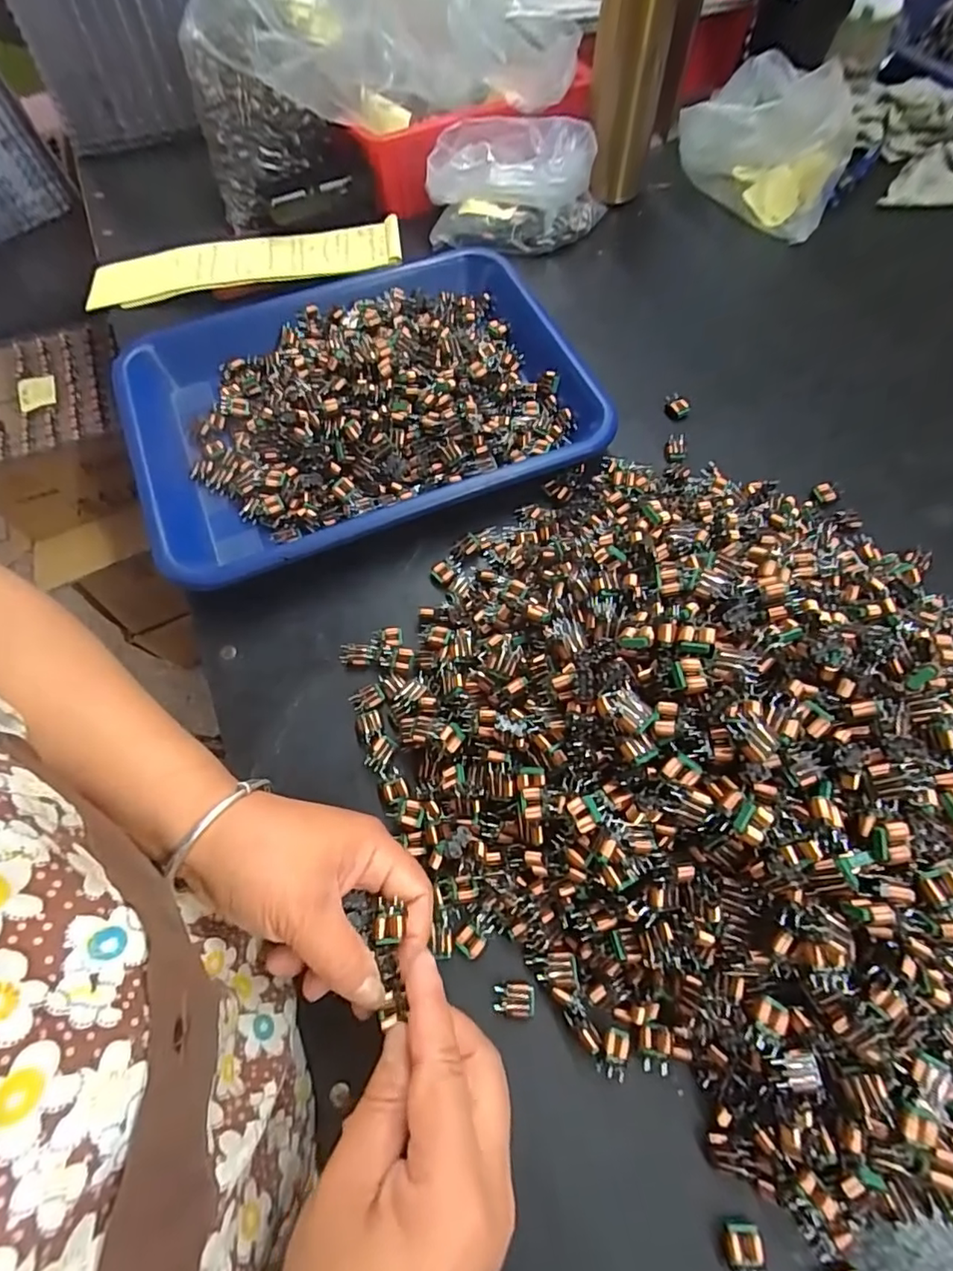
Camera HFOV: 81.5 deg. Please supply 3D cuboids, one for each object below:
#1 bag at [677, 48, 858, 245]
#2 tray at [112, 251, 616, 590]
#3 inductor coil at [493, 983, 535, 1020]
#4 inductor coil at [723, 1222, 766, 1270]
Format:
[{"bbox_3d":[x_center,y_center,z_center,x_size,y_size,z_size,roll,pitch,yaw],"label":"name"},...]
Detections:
[{"bbox_3d":[0.288,-0.475,0.537,0.101,0.099,0.150,-39,71,-16],"label":"bag"},{"bbox_3d":[-0.094,-0.187,0.432,0.350,0.051,0.257,-21,67,-9],"label":"tray"},{"bbox_3d":[0.019,0.184,0.279,0.020,0.004,0.015,-1,65,0],"label":"inductor coil"},{"bbox_3d":[0.115,0.267,0.238,0.015,0.009,0.020,-7,65,-3],"label":"inductor coil"}]

